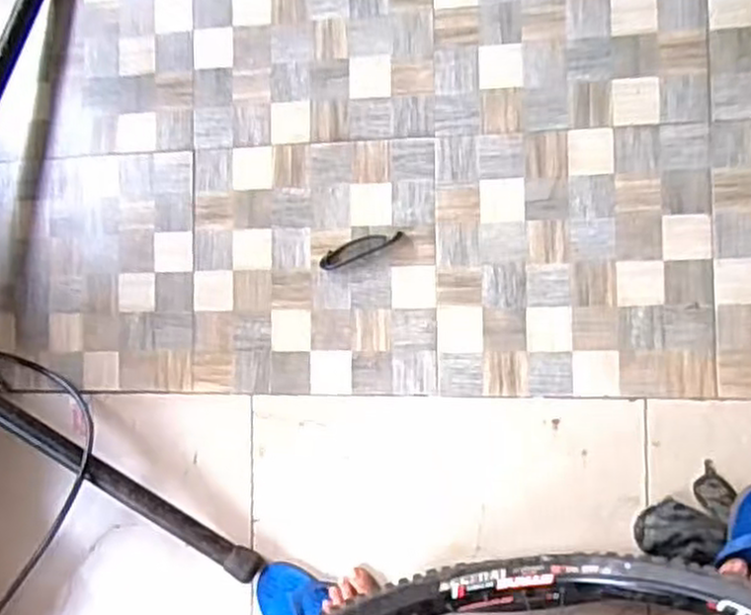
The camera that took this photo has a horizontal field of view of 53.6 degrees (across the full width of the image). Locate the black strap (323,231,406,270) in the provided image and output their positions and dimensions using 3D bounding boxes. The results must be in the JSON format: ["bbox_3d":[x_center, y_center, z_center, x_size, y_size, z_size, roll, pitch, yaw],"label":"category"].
[{"bbox_3d":[-0.023,-0.093,1.166,0.135,0.009,0.036,-24,85,9],"label":"black strap"}]

